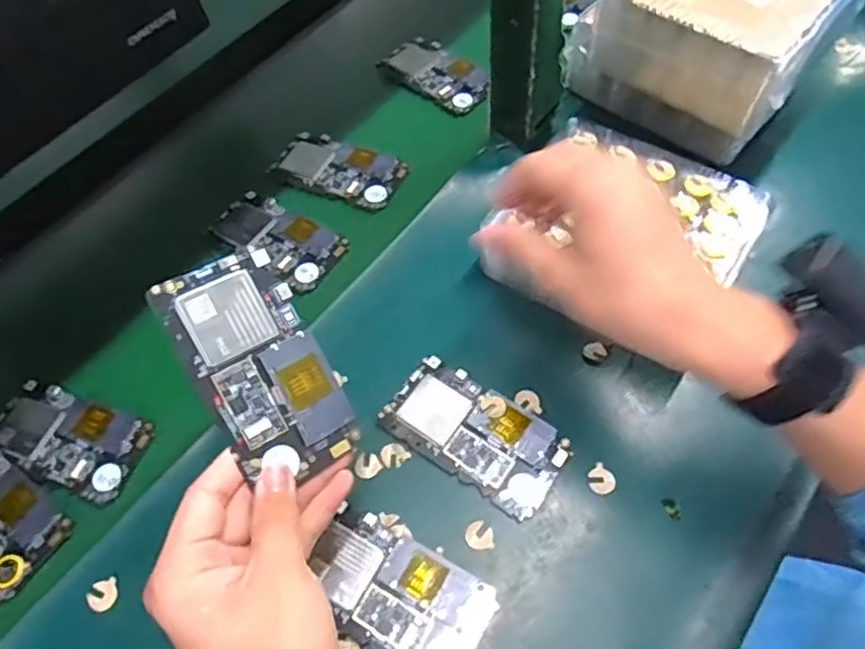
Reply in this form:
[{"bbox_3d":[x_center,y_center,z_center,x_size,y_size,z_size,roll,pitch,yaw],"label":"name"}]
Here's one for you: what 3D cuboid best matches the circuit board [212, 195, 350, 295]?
[{"bbox_3d":[-0.139,-0.078,0.569,0.124,0.004,0.061,29,60,22],"label":"circuit board"}]

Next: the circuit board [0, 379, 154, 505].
[{"bbox_3d":[-0.274,0.083,0.483,0.123,0.005,0.062,19,57,16],"label":"circuit board"}]

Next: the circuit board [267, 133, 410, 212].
[{"bbox_3d":[-0.088,-0.147,0.609,0.120,0.010,0.064,23,58,19],"label":"circuit board"}]

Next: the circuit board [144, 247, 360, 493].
[{"bbox_3d":[-0.091,0.024,0.348,0.066,0.006,0.124,-29,95,-25],"label":"circuit board"}]

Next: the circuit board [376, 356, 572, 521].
[{"bbox_3d":[0.030,0.076,0.455,0.124,0.008,0.066,32,69,19],"label":"circuit board"}]

